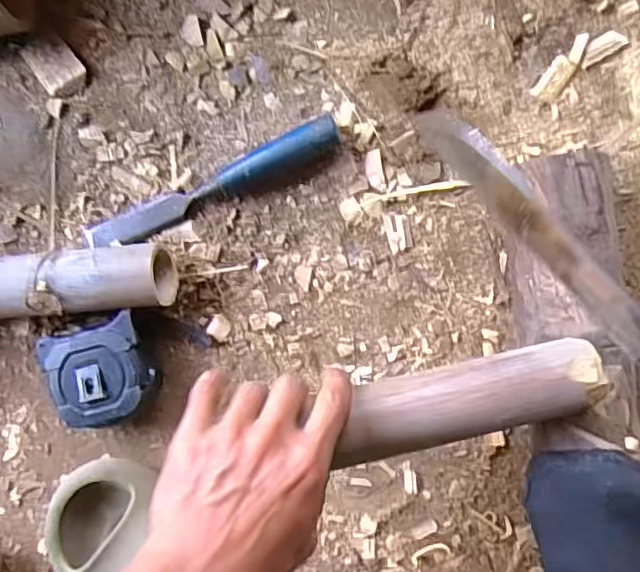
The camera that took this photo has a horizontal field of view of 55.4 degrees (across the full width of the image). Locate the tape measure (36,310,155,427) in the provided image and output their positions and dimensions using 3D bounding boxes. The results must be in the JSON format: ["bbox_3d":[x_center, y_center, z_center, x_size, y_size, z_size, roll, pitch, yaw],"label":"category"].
[{"bbox_3d":[-0.169,0.068,0.481,0.080,0.043,0.077,-20,88,7],"label":"tape measure"}]

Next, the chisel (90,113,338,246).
[{"bbox_3d":[-0.089,-0.078,0.480,0.221,0.026,0.025,-22,87,7],"label":"chisel"}]

